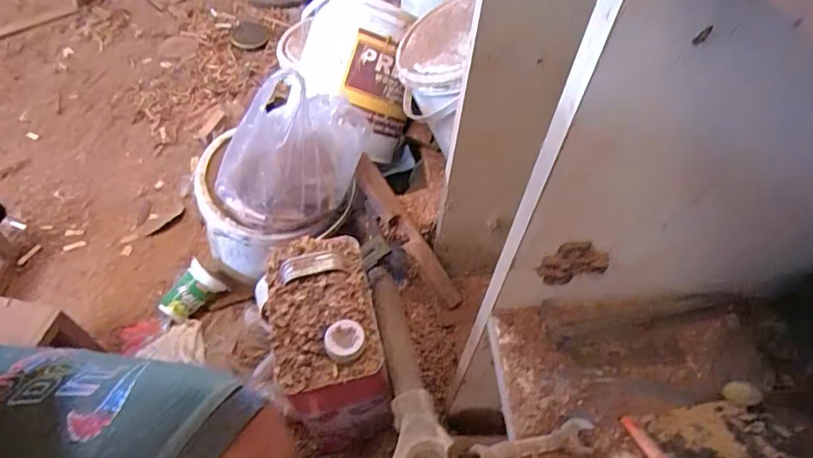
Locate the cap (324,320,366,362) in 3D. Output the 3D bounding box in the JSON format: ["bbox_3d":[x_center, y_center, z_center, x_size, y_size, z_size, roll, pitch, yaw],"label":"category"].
[{"bbox_3d":[-0.060,0.108,0.495,0.038,0.018,0.034,5,52,0],"label":"cap"}]

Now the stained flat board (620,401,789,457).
[{"bbox_3d":[0.199,0.142,0.330,0.093,0.005,0.064,-3,29,-11],"label":"stained flat board"}]

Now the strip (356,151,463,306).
[{"bbox_3d":[0.002,0.006,0.647,0.033,0.021,0.217,-38,98,-28],"label":"strip"}]

